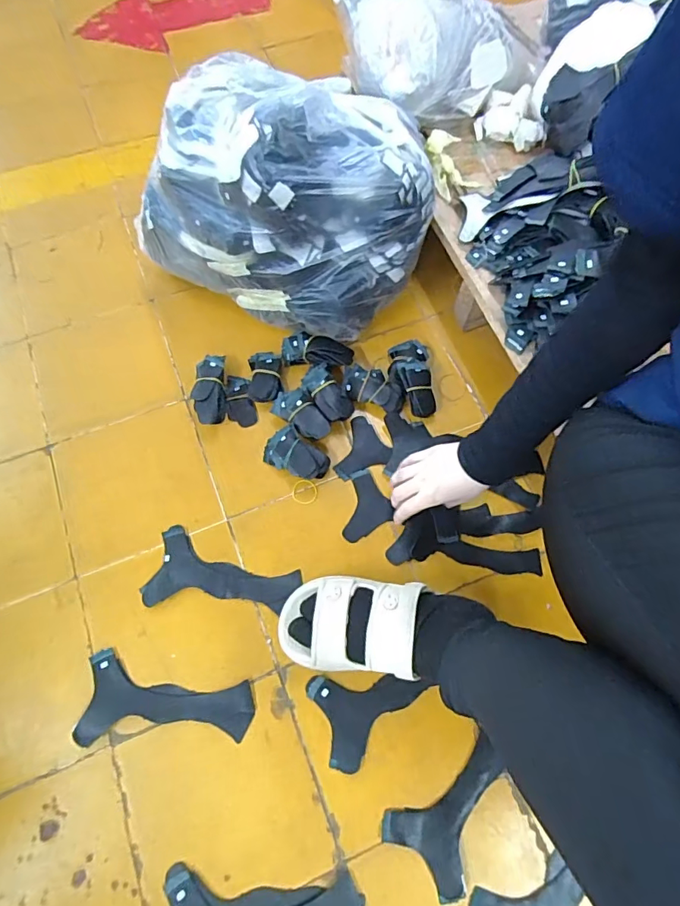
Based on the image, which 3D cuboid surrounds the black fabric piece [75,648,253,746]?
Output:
[{"bbox_3d":[-0.198,0.285,0.548,0.192,0.004,0.090,3,66,0],"label":"black fabric piece"}]

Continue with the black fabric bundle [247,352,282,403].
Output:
[{"bbox_3d":[-0.112,-0.113,0.709,0.048,0.020,0.082,-1,66,-2],"label":"black fabric bundle"}]

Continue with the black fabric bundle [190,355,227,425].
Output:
[{"bbox_3d":[-0.188,-0.089,0.689,0.046,0.032,0.101,-7,67,-4],"label":"black fabric bundle"}]

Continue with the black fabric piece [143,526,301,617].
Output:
[{"bbox_3d":[-0.149,0.160,0.601,0.183,0.004,0.093,13,67,5],"label":"black fabric piece"}]

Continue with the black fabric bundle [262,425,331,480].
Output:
[{"bbox_3d":[-0.059,0.003,0.656,0.088,0.034,0.056,30,69,11],"label":"black fabric bundle"}]

